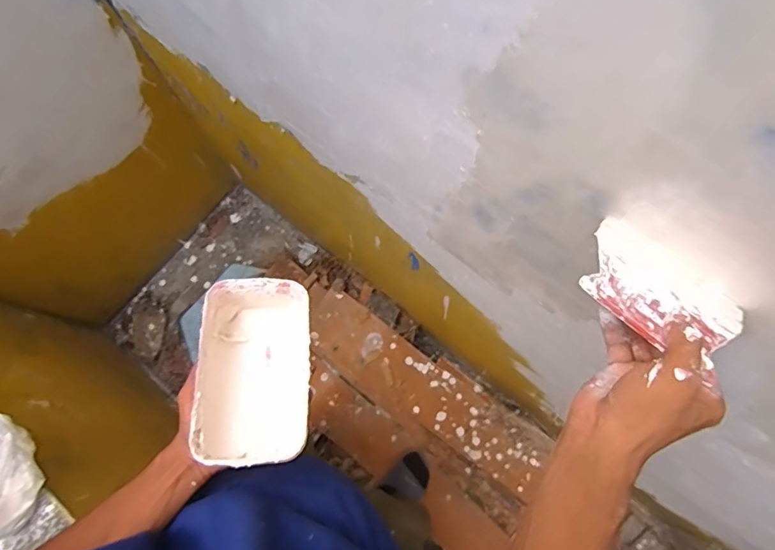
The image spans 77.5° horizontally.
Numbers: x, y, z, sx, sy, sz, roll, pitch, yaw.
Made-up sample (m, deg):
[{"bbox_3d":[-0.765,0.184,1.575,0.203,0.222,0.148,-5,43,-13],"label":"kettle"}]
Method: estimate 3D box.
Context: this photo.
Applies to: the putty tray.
[{"bbox_3d":[-0.143,0.103,0.519,0.096,0.088,0.190,0,66,1],"label":"putty tray"}]

